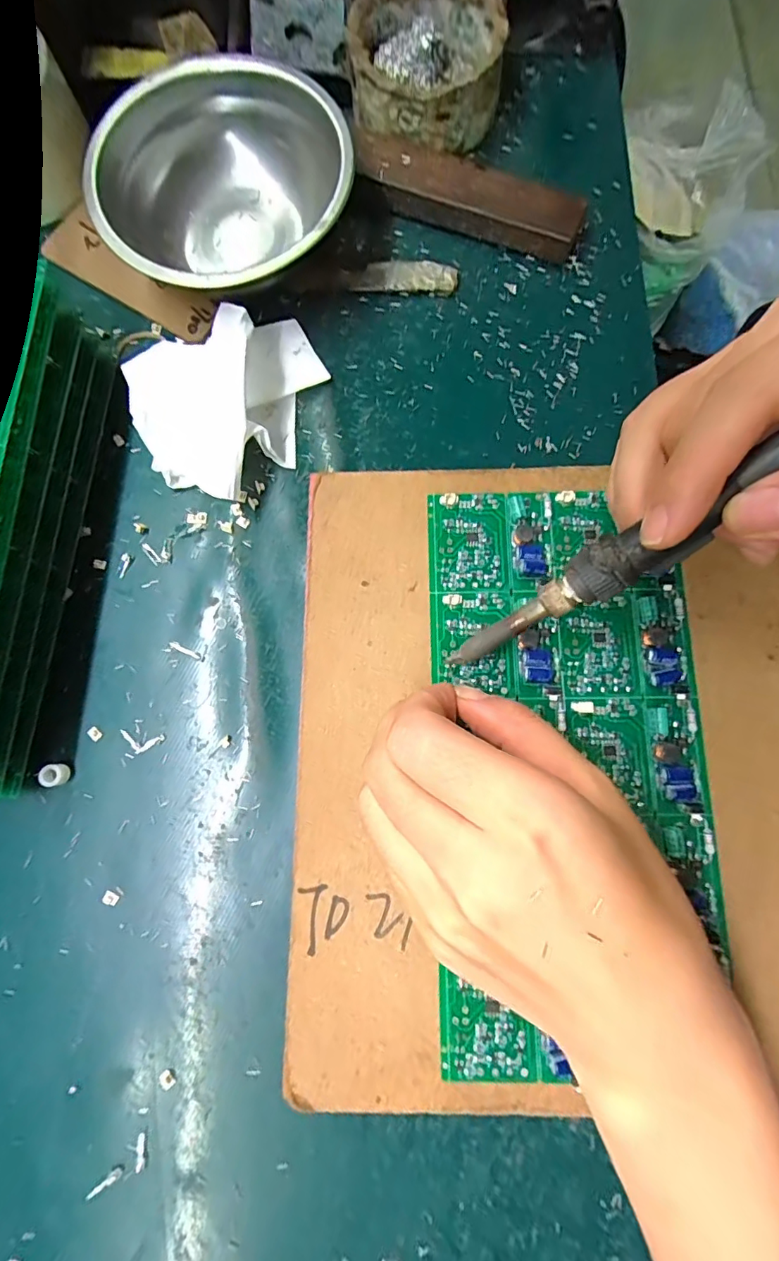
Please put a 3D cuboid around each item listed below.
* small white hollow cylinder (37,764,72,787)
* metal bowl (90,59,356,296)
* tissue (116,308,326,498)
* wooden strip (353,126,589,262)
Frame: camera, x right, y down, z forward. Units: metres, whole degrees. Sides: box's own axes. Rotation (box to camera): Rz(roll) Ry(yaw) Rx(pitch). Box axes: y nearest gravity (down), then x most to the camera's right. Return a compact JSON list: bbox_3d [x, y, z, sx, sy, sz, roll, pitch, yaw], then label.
[{"bbox_3d":[-0.150,0.065,0.223,0.010,0.009,0.009,-12,79,-1],"label":"small white hollow cylinder"},{"bbox_3d":[-0.072,-0.220,0.258,0.114,0.041,0.110,0,79,1],"label":"metal bowl"},{"bbox_3d":[-0.079,-0.116,0.244,0.096,0.034,0.083,-24,80,-3],"label":"tissue"},{"bbox_3d":[0.041,-0.240,0.272,0.131,0.018,0.031,23,81,5],"label":"wooden strip"}]

